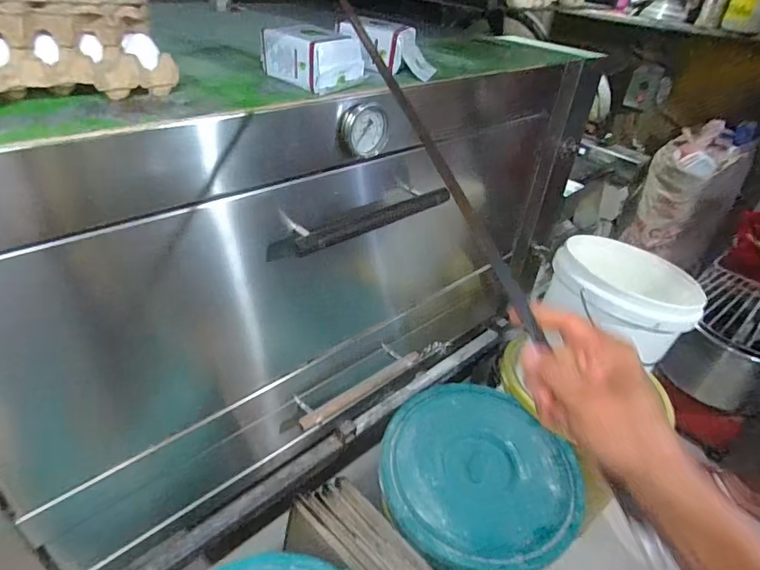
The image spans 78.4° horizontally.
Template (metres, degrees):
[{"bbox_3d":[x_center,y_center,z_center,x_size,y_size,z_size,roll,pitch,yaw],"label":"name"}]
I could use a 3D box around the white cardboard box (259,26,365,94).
[{"bbox_3d":[-0.099,-0.331,0.676,0.126,0.066,0.080,28,42,27],"label":"white cardboard box"}]

